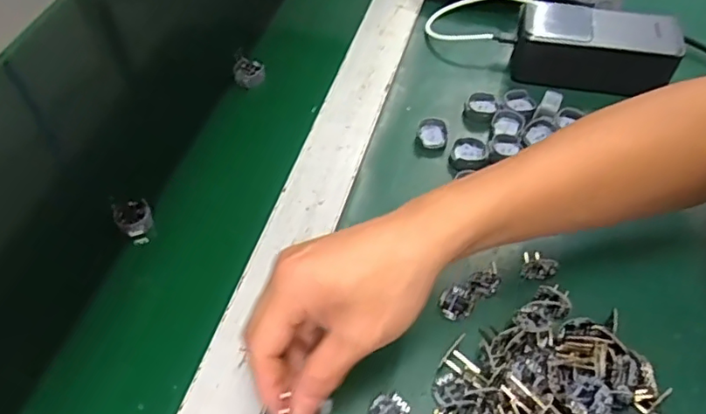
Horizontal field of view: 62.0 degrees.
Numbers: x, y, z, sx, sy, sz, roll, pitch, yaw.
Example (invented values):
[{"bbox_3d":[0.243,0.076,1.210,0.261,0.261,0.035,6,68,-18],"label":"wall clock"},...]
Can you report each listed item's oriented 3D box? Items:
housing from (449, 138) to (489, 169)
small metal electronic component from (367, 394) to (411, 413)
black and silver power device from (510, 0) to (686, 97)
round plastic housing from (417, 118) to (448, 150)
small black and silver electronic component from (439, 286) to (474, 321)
[{"bbox_3d":[0.092,-0.040,0.465,0.029,0.012,0.029,-1,53,1],"label":"housing"},{"bbox_3d":[0.022,0.124,0.351,0.024,0.005,0.023,-1,53,1],"label":"small metal electronic component"},{"bbox_3d":[0.209,-0.138,0.509,0.131,0.055,0.054,12,53,8],"label":"black and silver power device"},{"bbox_3d":[0.065,-0.060,0.479,0.024,0.012,0.026,-1,53,1],"label":"round plastic housing"},{"bbox_3d":[0.069,0.065,0.394,0.022,0.009,0.022,-1,53,1],"label":"small black and silver electronic component"}]

